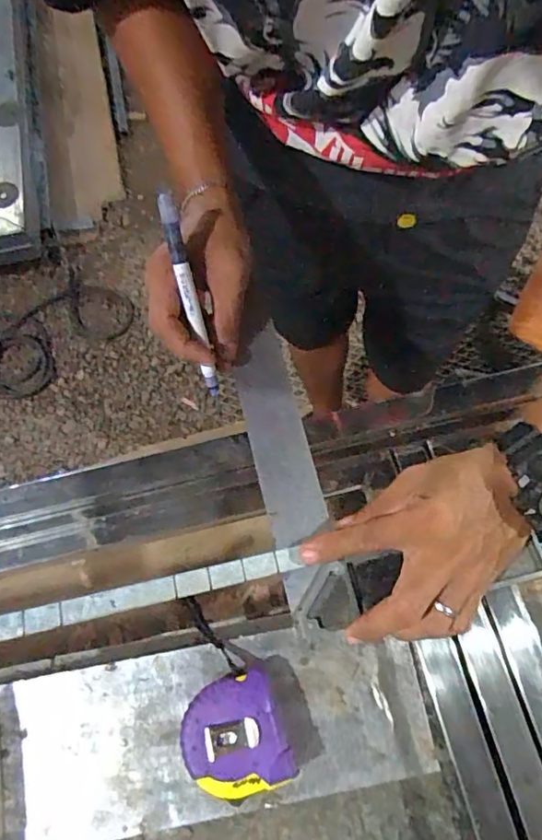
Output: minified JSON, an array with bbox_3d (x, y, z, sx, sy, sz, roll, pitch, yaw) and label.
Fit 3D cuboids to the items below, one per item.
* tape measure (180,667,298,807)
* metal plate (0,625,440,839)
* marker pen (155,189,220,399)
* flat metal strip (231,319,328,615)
[{"bbox_3d":[-0.025,0.220,0.374,0.067,0.037,0.071,-20,69,-5],"label":"tape measure"},{"bbox_3d":[-0.037,0.223,0.391,0.292,0.006,0.109,-11,69,-1],"label":"metal plate"},{"bbox_3d":[-0.059,-0.088,0.394,0.012,0.011,0.147,-14,111,-3],"label":"marker pen"},{"bbox_3d":[0.006,0.021,0.408,0.043,0.007,0.218,-13,70,-5],"label":"flat metal strip"}]

